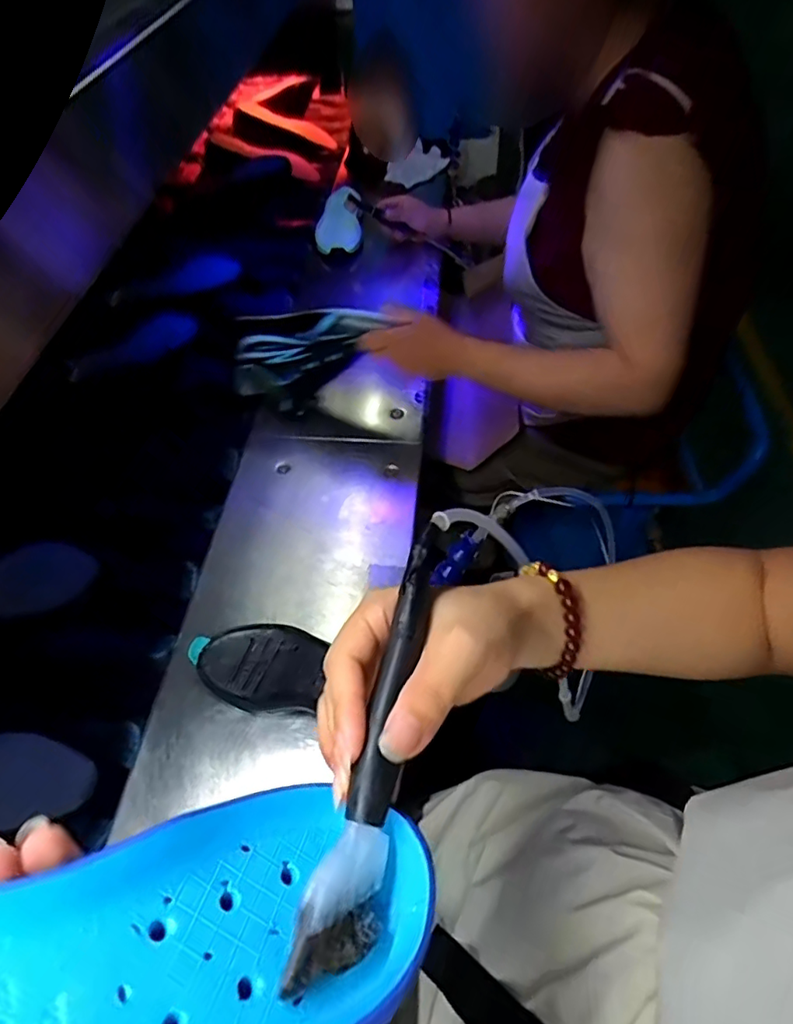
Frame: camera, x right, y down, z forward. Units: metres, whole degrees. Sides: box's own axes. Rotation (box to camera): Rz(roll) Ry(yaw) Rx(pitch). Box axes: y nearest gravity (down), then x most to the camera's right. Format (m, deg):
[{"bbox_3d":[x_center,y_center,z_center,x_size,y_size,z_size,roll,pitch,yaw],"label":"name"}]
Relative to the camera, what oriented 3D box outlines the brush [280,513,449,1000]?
[{"bbox_3d":[-0.002,0.081,0.227,0.023,0.028,0.176,12,61,7],"label":"brush"}]

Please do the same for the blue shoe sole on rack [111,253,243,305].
[{"bbox_3d":[-0.350,-0.374,0.903,0.222,0.031,0.070,-7,50,14],"label":"blue shoe sole on rack"}]

